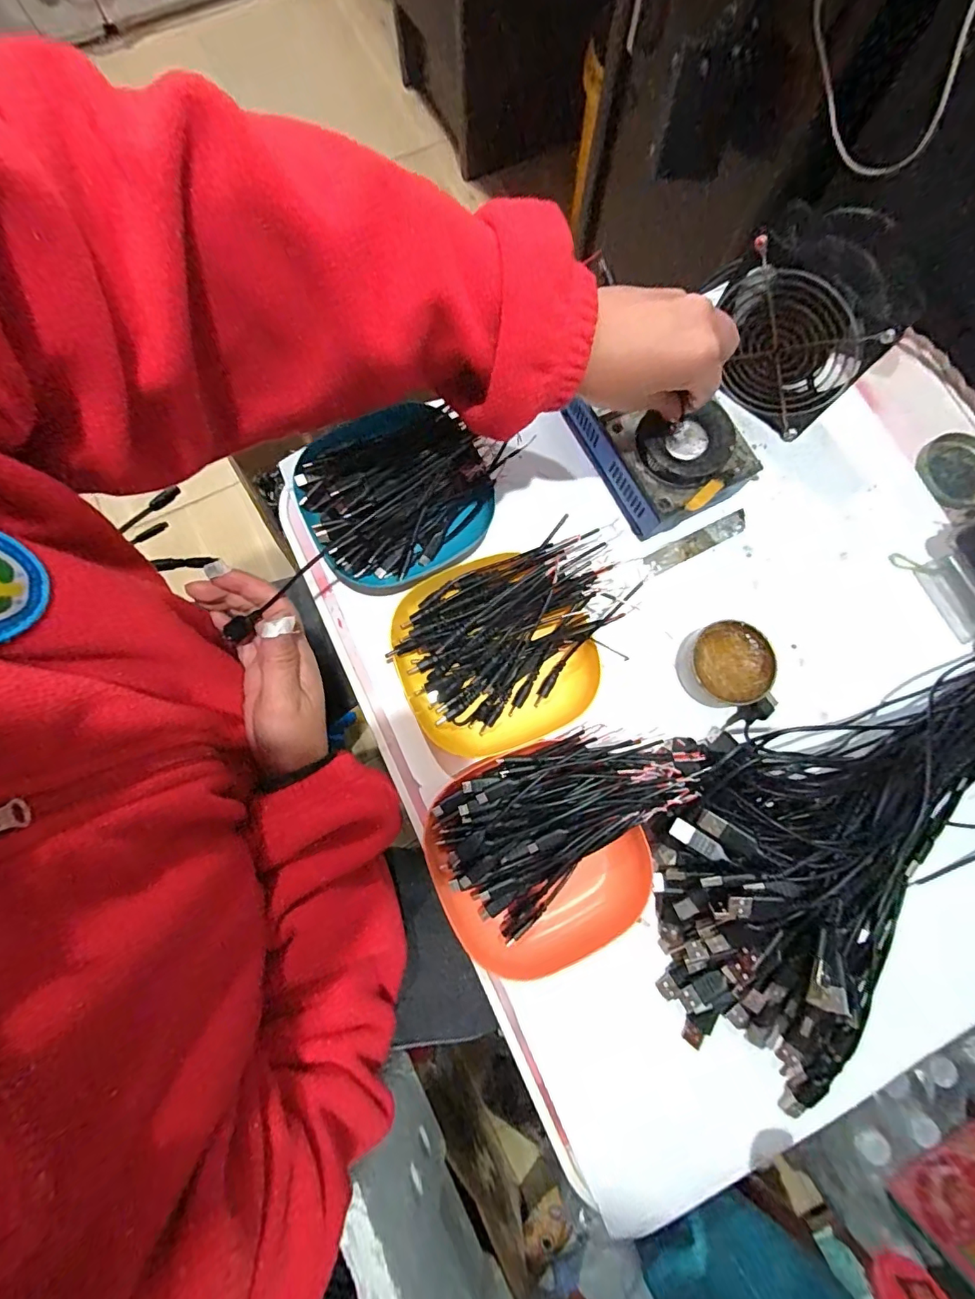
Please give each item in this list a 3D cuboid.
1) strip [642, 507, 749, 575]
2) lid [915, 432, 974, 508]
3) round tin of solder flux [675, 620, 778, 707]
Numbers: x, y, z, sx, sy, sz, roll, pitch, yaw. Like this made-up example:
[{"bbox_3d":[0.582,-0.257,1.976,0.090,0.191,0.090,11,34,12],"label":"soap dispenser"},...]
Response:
[{"bbox_3d":[0.175,-0.089,0.418,0.096,0.004,0.018,-27,80,-5],"label":"strip"},{"bbox_3d":[0.413,-0.156,0.442,0.064,0.007,0.066,0,79,0],"label":"lid"},{"bbox_3d":[0.182,0.012,0.387,0.062,0.025,0.061,0,79,0],"label":"round tin of solder flux"}]

